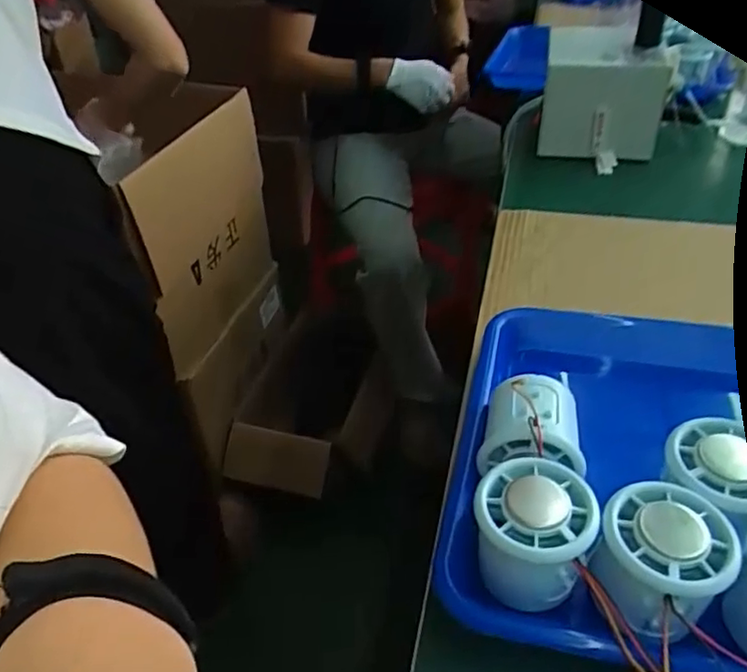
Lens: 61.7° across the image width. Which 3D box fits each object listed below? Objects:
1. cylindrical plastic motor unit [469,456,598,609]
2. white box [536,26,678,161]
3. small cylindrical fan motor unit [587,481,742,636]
[{"bbox_3d":[0.077,0.099,0.309,0.053,0.052,0.053,-1,41,1],"label":"cylindrical plastic motor unit"},{"bbox_3d":[0.253,-0.269,0.699,0.123,0.101,0.112,7,42,10],"label":"white box"},{"bbox_3d":[0.131,0.104,0.290,0.060,0.043,0.053,-27,47,-26],"label":"small cylindrical fan motor unit"}]

